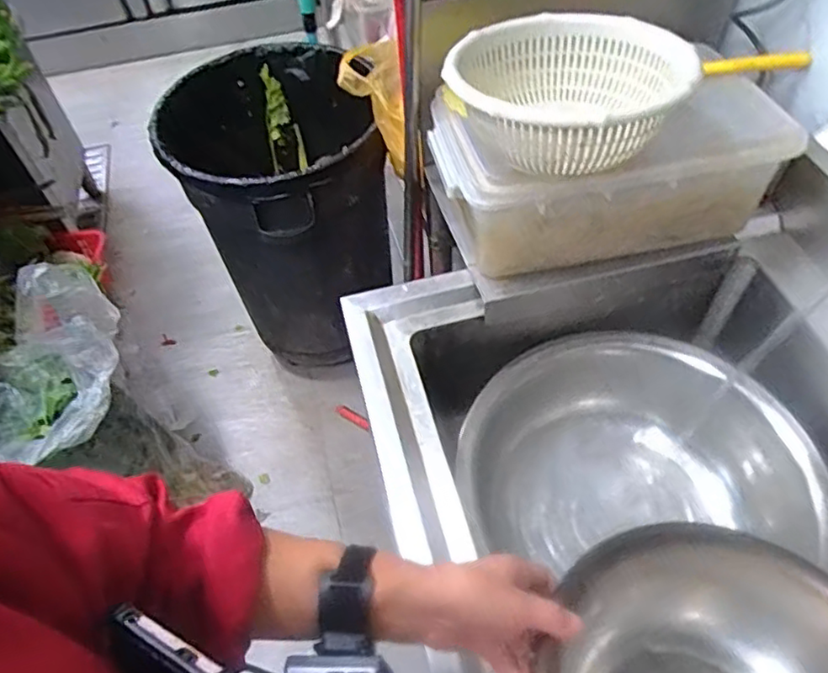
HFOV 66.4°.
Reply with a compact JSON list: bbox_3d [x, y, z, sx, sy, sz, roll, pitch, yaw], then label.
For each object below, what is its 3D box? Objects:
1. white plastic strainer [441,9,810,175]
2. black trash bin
[{"bbox_3d":[0.181,-0.288,0.764,0.319,0.126,0.277,-29,57,-17],"label":"white plastic strainer"},{"bbox_3d":[-0.304,-0.270,1.536,0.455,0.631,0.468,-17,54,-9],"label":"black trash bin"}]

